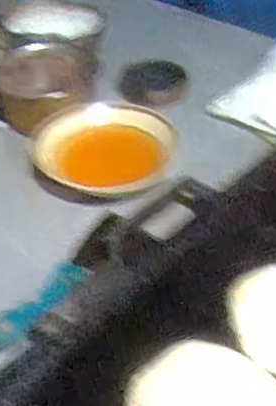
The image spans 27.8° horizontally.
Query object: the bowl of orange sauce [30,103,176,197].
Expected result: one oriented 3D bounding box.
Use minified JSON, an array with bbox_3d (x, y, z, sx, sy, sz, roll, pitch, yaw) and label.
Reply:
[{"bbox_3d":[-0.034,-0.058,0.640,0.163,0.042,0.149,-1,43,1],"label":"bowl of orange sauce"}]

